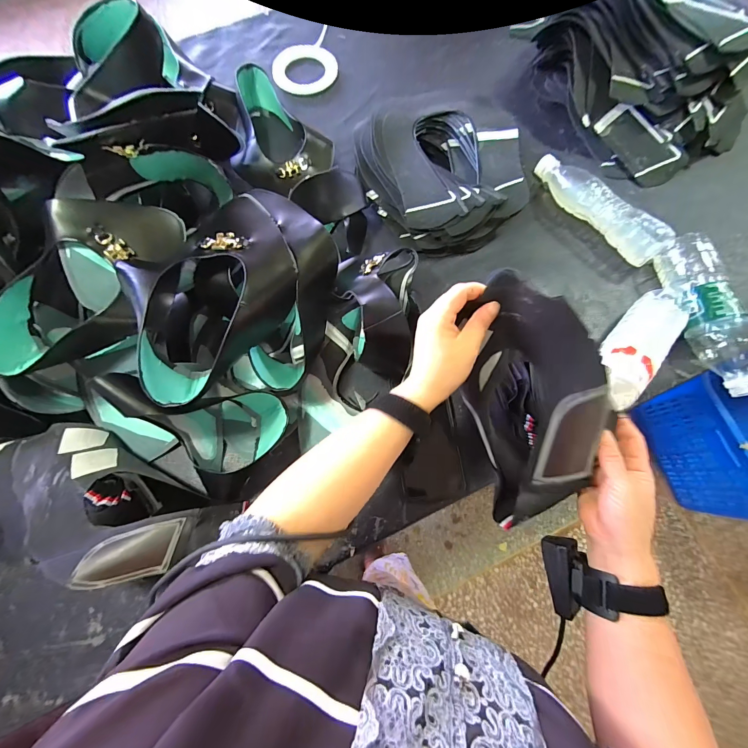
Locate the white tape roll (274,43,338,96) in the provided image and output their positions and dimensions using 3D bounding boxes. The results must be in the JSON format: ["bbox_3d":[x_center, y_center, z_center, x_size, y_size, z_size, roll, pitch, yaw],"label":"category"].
[{"bbox_3d":[-0.138,-0.609,0.681,0.121,0.020,0.121,0,73,1],"label":"white tape roll"}]

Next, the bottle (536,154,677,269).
[{"bbox_3d":[0.343,-0.259,0.529,0.050,0.053,0.230,-35,75,-9],"label":"bottle"}]

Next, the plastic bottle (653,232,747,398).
[{"bbox_3d":[0.444,-0.080,0.463,0.052,0.061,0.230,-6,73,-1],"label":"plastic bottle"}]

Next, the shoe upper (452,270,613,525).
[{"bbox_3d":[0.155,0.019,0.338,0.116,0.080,0.237,-10,104,8],"label":"shoe upper"}]

